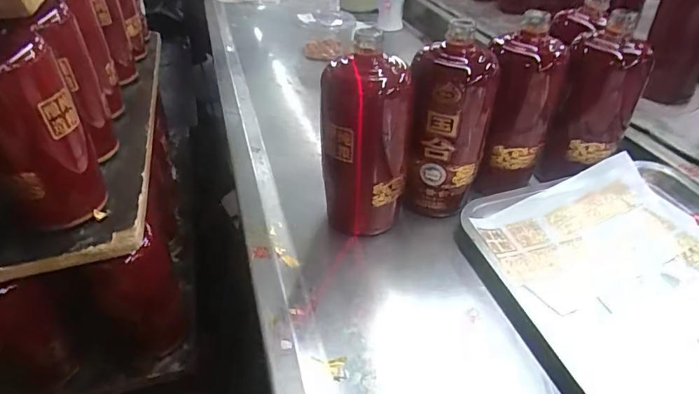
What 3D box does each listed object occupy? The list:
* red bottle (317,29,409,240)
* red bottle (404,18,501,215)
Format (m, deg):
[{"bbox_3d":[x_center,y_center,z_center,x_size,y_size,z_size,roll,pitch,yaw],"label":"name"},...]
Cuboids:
[{"bbox_3d":[0.013,-0.049,0.435,0.081,0.181,0.071,4,35,4],"label":"red bottle"},{"bbox_3d":[0.094,-0.066,0.457,0.078,0.175,0.074,11,36,14],"label":"red bottle"}]

